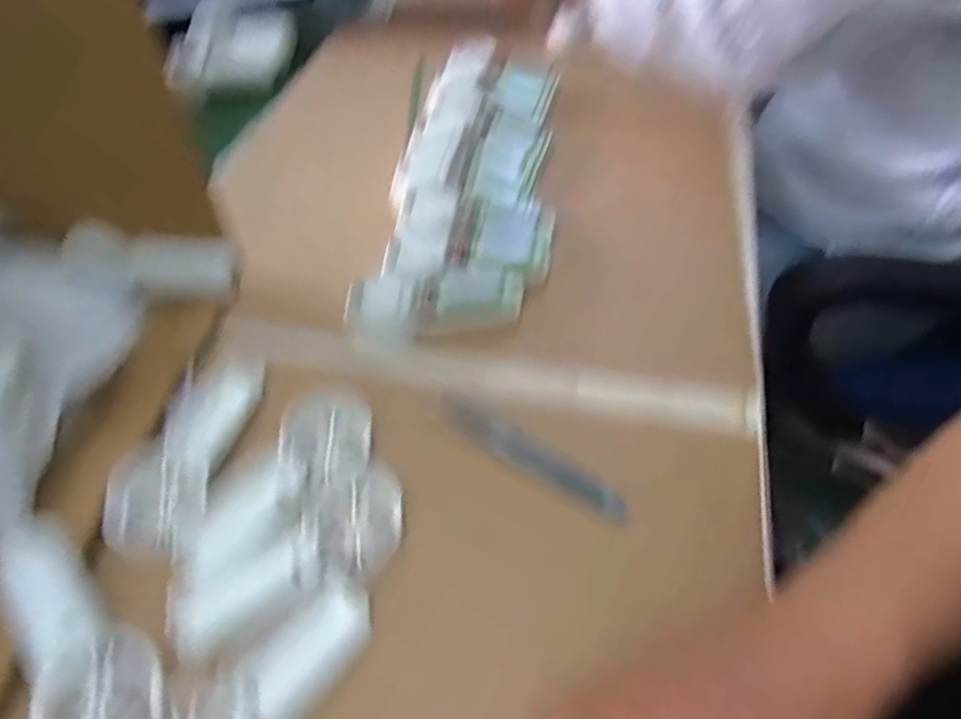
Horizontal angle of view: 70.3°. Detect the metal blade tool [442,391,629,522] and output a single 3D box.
[{"bbox_3d":[0.027,0.052,0.371,0.118,0.007,0.021,27,52,25],"label":"metal blade tool"}]

